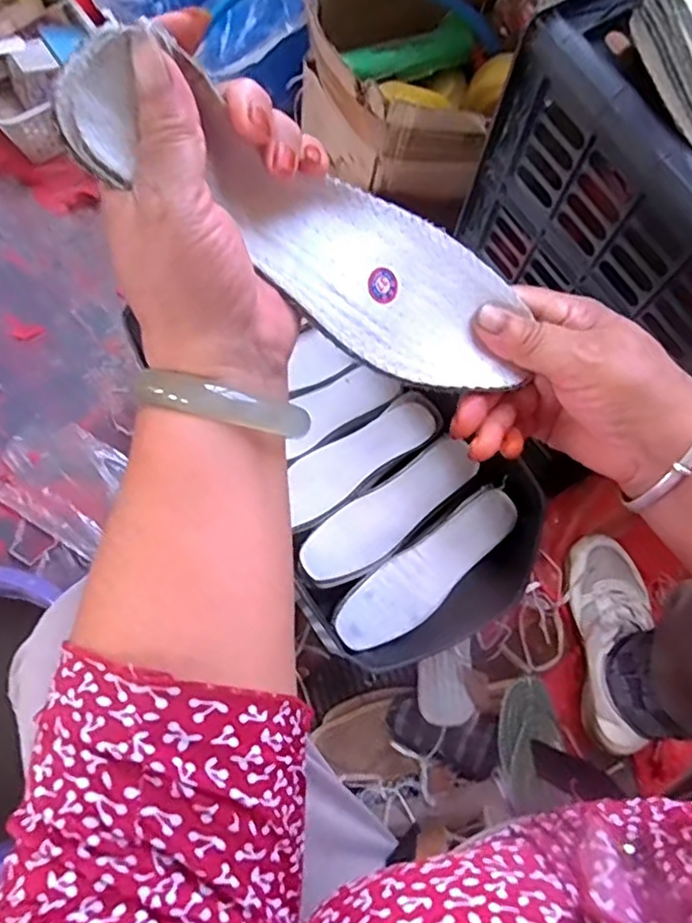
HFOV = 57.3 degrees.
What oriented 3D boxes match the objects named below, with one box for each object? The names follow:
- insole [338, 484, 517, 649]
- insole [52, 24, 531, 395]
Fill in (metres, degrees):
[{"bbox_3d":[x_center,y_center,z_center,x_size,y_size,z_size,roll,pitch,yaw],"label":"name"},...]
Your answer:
[{"bbox_3d":[0.089,0.114,0.665,0.222,0.015,0.067,-35,78,-12],"label":"insole"},{"bbox_3d":[-0.010,-0.095,0.267,0.208,0.023,0.064,26,71,-25],"label":"insole"}]

